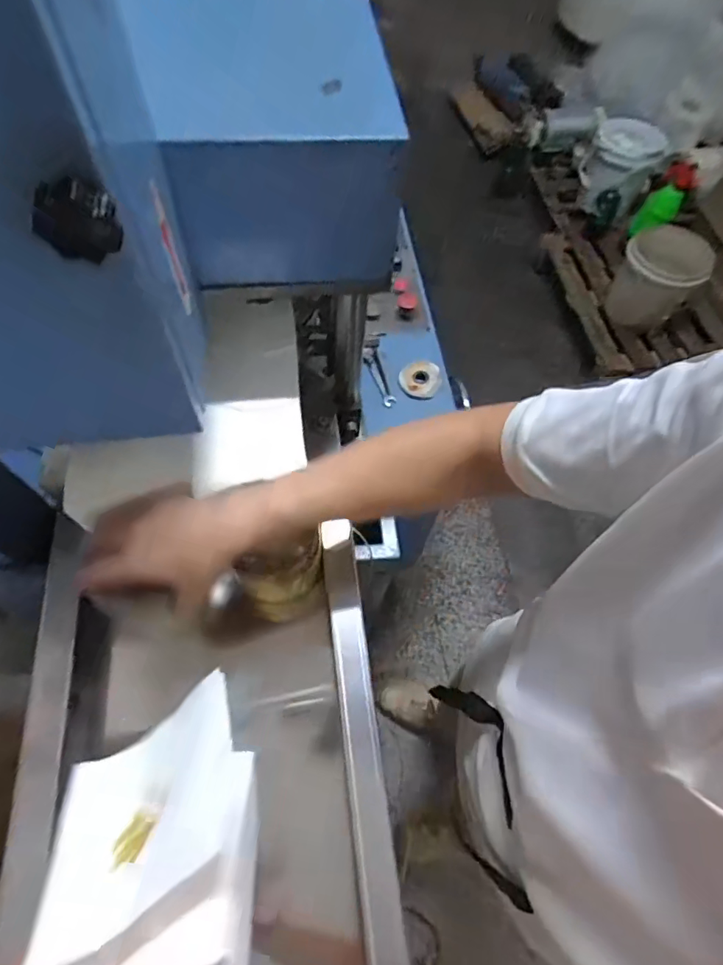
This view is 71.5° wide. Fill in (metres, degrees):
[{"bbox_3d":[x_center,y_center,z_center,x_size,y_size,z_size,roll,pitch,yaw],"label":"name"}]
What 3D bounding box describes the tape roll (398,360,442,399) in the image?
[{"bbox_3d":[0.104,-0.186,0.884,0.071,0.015,0.074,1,63,-2],"label":"tape roll"}]

